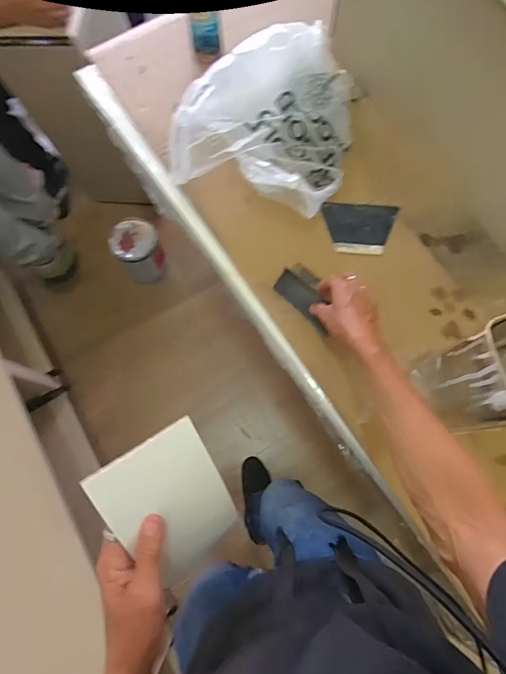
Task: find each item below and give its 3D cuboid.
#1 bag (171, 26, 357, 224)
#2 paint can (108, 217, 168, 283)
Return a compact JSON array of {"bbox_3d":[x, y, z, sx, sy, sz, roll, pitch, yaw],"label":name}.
[{"bbox_3d":[0.033,-0.387,0.704,0.294,0.152,0.356,25,76,7],"label":"bag"},{"bbox_3d":[-0.401,-0.301,1.440,0.153,0.199,0.153,0,74,0],"label":"paint can"}]

